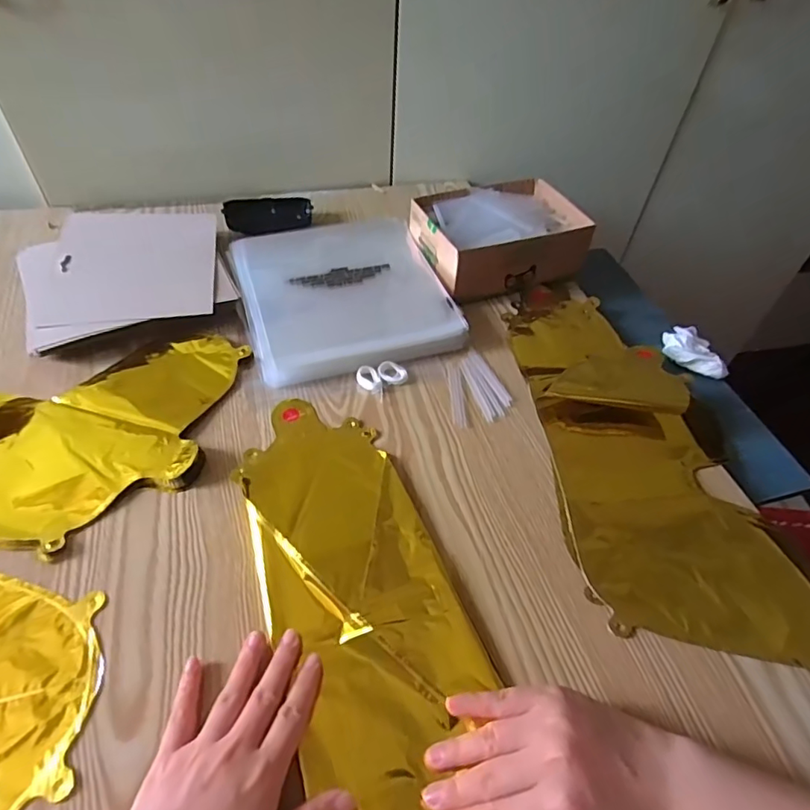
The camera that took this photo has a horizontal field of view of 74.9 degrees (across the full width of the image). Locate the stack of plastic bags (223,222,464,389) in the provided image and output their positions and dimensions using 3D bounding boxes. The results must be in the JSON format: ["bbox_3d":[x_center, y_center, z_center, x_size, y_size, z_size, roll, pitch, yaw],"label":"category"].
[{"bbox_3d":[-0.070,-0.125,0.588,0.210,0.031,0.215,-13,52,-15],"label":"stack of plastic bags"}]

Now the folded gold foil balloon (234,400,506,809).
[{"bbox_3d":[-0.017,0.159,0.362,0.130,0.025,0.430,-14,51,-17],"label":"folded gold foil balloon"}]

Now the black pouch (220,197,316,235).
[{"bbox_3d":[-0.174,-0.242,0.683,0.108,0.026,0.059,-15,52,-17],"label":"black pouch"}]

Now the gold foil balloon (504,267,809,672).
[{"bbox_3d":[0.218,0.024,0.499,0.198,0.038,0.442,-3,50,-8],"label":"gold foil balloon"}]

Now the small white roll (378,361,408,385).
[{"bbox_3d":[-0.012,-0.031,0.524,0.029,0.009,0.021,23,51,14],"label":"small white roll"}]

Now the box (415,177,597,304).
[{"bbox_3d":[0.111,-0.202,0.640,0.192,0.071,0.142,-18,53,-19],"label":"box"}]

